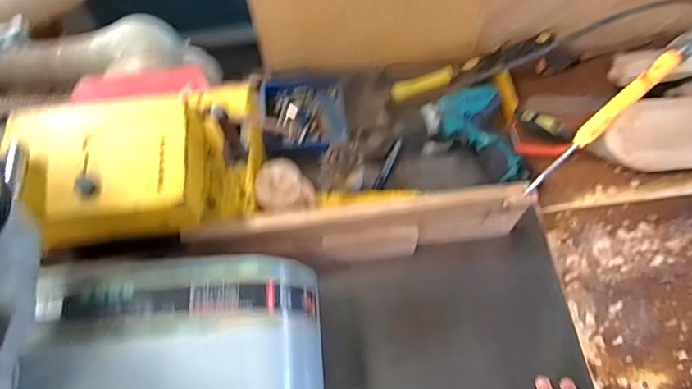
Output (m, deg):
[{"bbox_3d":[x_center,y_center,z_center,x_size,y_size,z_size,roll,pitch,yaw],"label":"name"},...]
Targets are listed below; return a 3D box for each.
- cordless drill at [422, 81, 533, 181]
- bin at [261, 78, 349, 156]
[{"bbox_3d":[0.220,-0.087,0.771,0.142,0.066,0.181,-28,67,-11],"label":"cordless drill"},{"bbox_3d":[-0.069,-0.141,0.814,0.135,0.053,0.153,-8,65,-3],"label":"bin"}]

